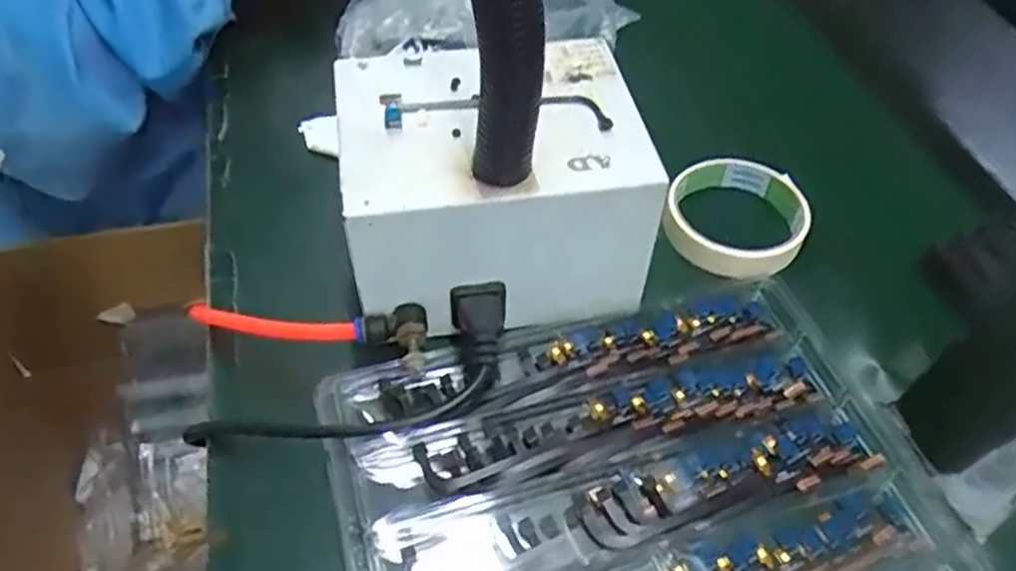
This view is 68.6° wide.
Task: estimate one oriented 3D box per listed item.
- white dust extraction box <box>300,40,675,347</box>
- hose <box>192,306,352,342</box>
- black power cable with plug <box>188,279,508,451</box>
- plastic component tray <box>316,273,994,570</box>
[{"bbox_3d":[-0.012,-0.056,0.418,0.164,0.097,0.128,-5,52,-4],"label":"white dust extraction box"},{"bbox_3d":[-0.134,0.021,0.405,0.111,0.015,0.014,6,51,22],"label":"hose"},{"bbox_3d":[-0.072,0.053,0.371,0.170,0.033,0.053,-21,55,-16],"label":"black power cable with plug"},{"bbox_3d":[0.065,0.100,0.349,0.270,0.019,0.222,-16,54,-12],"label":"plastic component tray"}]

